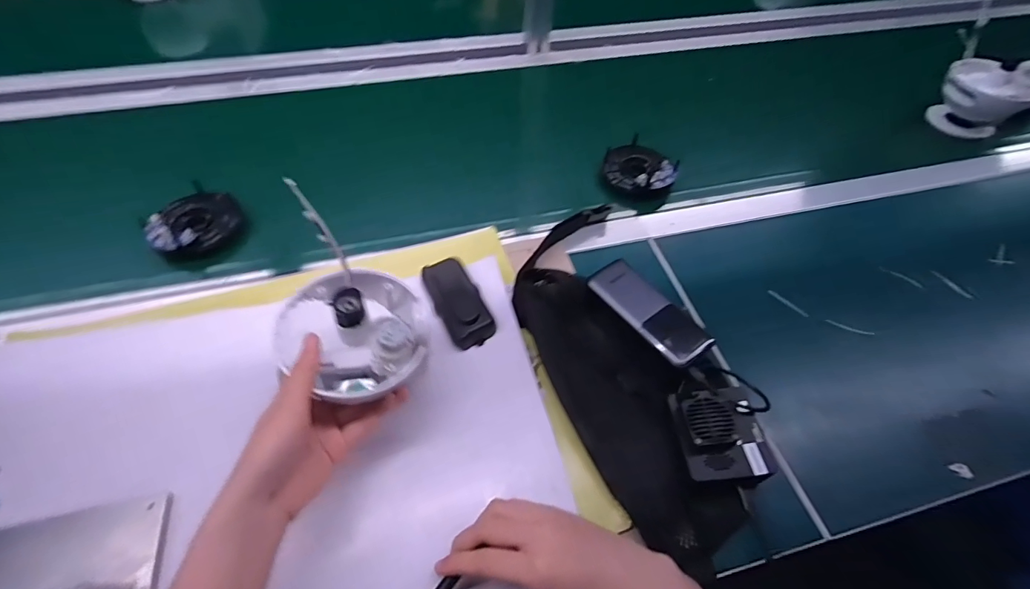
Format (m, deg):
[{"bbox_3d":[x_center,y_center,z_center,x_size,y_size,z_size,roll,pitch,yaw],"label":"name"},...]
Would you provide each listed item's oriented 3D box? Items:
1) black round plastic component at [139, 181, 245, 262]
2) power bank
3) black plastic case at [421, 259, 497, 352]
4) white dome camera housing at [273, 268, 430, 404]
[{"bbox_3d":[-0.391,-0.091,0.553,0.101,0.036,0.099,-37,63,-26],"label":"black round plastic component"},{"bbox_3d":[0.132,0.013,0.447,0.049,0.013,0.129,-33,61,-24],"label":"power bank"},{"bbox_3d":[-0.060,0.006,0.482,0.049,0.020,0.104,-21,57,-17],"label":"black plastic case"},{"bbox_3d":[-0.132,0.023,0.363,0.111,0.055,0.112,1,53,-2],"label":"white dome camera housing"}]

